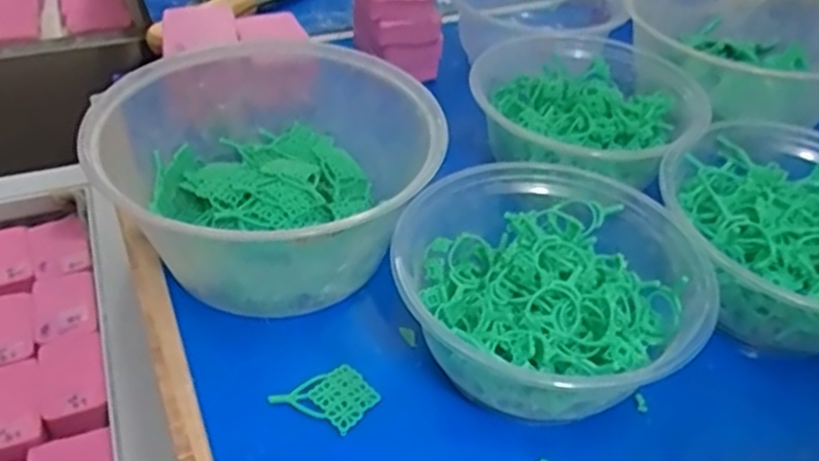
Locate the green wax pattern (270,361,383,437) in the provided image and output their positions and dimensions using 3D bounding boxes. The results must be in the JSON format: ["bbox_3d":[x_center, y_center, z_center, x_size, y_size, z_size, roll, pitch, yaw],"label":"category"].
[{"bbox_3d":[-0.035,0.073,0.314,0.035,0.004,0.035,30,48,26],"label":"green wax pattern"}]

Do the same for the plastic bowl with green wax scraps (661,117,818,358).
[{"bbox_3d":[0.192,0.006,0.362,0.129,0.060,0.122,2,42,-2],"label":"plastic bowl with green wax scraps"}]

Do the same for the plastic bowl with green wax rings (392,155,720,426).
[{"bbox_3d":[0.060,0.027,0.333,0.127,0.057,0.122,2,42,-2],"label":"plastic bowl with green wax rings"}]

